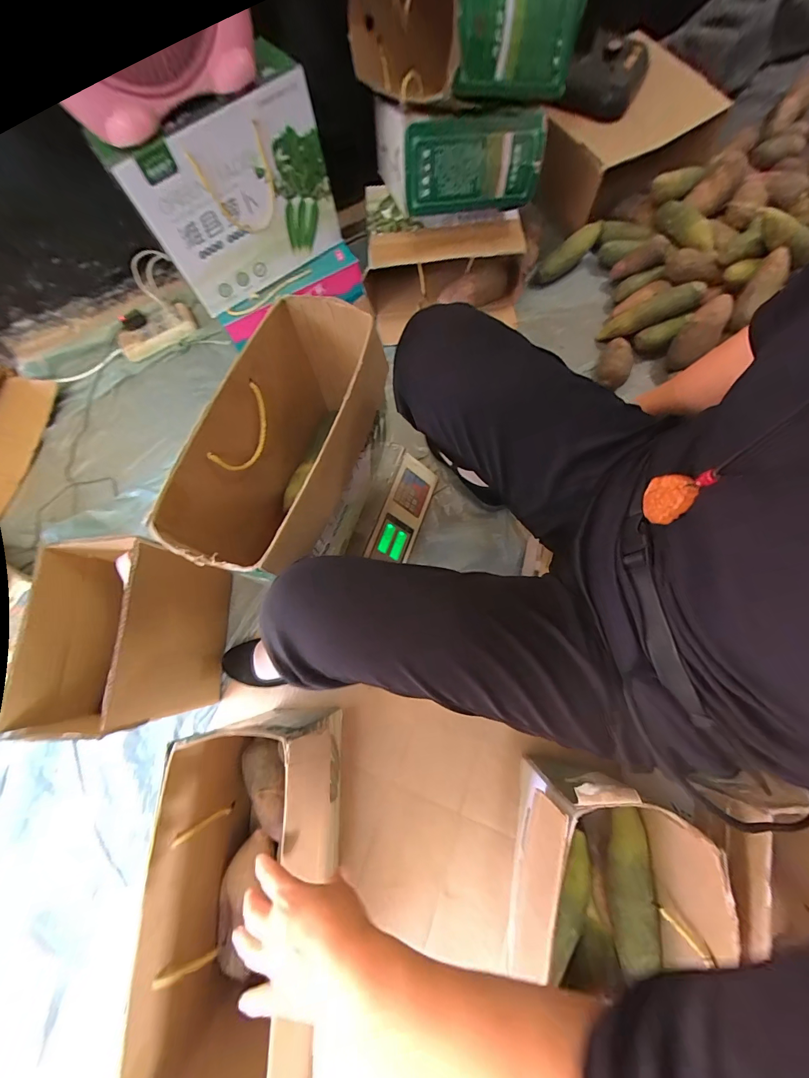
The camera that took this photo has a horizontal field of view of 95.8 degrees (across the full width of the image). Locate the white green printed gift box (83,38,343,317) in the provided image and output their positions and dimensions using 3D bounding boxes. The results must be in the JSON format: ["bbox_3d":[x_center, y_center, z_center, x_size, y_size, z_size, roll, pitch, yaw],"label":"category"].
[{"bbox_3d":[-0.310,-0.643,0.690,0.348,0.257,0.111,-37,74,-7],"label":"white green printed gift box"}]

